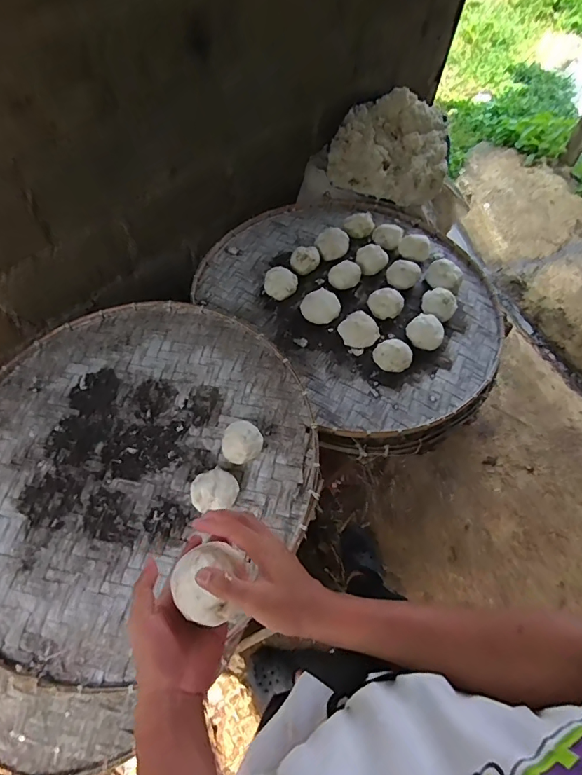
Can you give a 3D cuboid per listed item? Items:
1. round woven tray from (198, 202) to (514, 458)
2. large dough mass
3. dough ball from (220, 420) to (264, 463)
[{"bbox_3d":[0.173,-0.232,1.048,0.620,0.083,0.725,-33,67,-21],"label":"round woven tray"},{"bbox_3d":[0.288,-0.687,1.267,0.325,0.135,0.271,17,62,5],"label":"large dough mass"},{"bbox_3d":[-0.089,0.099,0.807,0.067,0.049,0.068,2,61,-3],"label":"dough ball"}]

